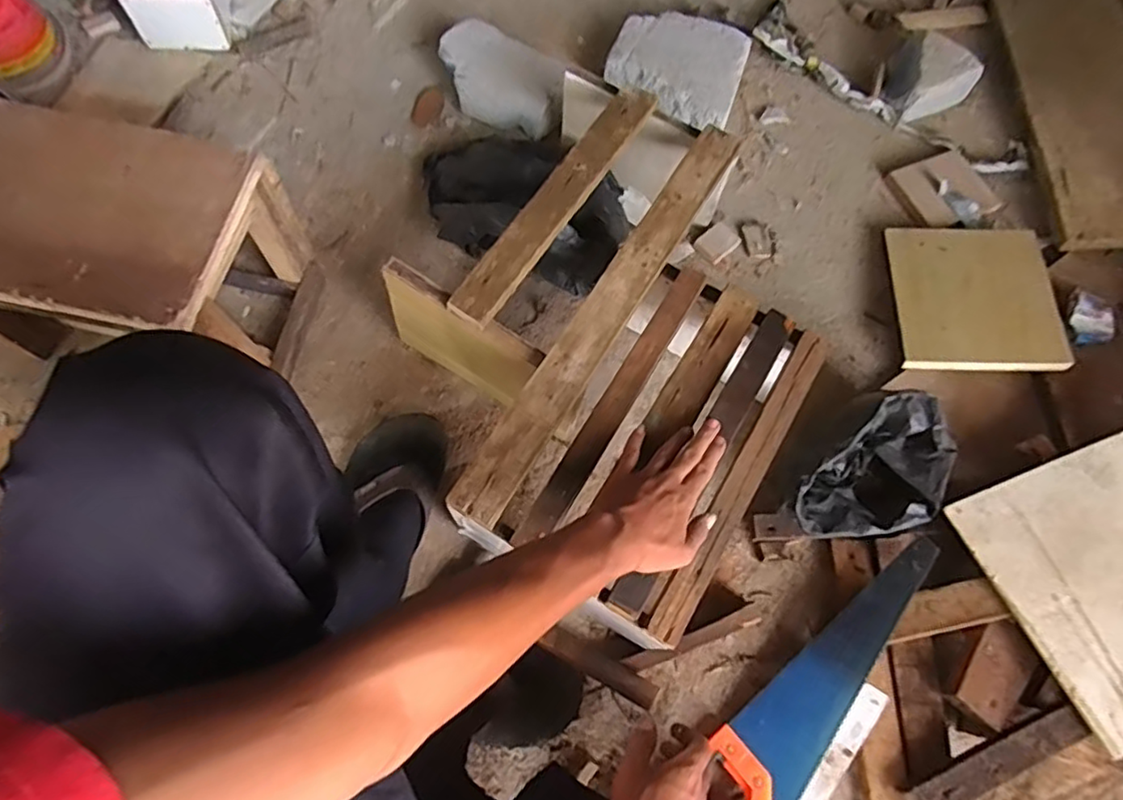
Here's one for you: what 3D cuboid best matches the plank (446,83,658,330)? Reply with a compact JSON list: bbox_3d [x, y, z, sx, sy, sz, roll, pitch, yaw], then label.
[{"bbox_3d":[-0.002,-0.233,0.730,0.050,0.019,0.371,31,70,9],"label":"plank"}]

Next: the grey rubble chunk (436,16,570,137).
[{"bbox_3d":[-0.090,-0.467,0.944,0.210,0.086,0.098,33,73,11],"label":"grey rubble chunk"}]

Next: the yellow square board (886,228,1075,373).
[{"bbox_3d":[0.555,-0.140,0.860,0.191,0.020,0.235,2,60,13],"label":"yellow square board"}]

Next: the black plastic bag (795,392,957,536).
[{"bbox_3d":[0.371,0.088,0.735,0.216,0.076,0.130,-38,75,-16],"label":"black plastic bag"}]

